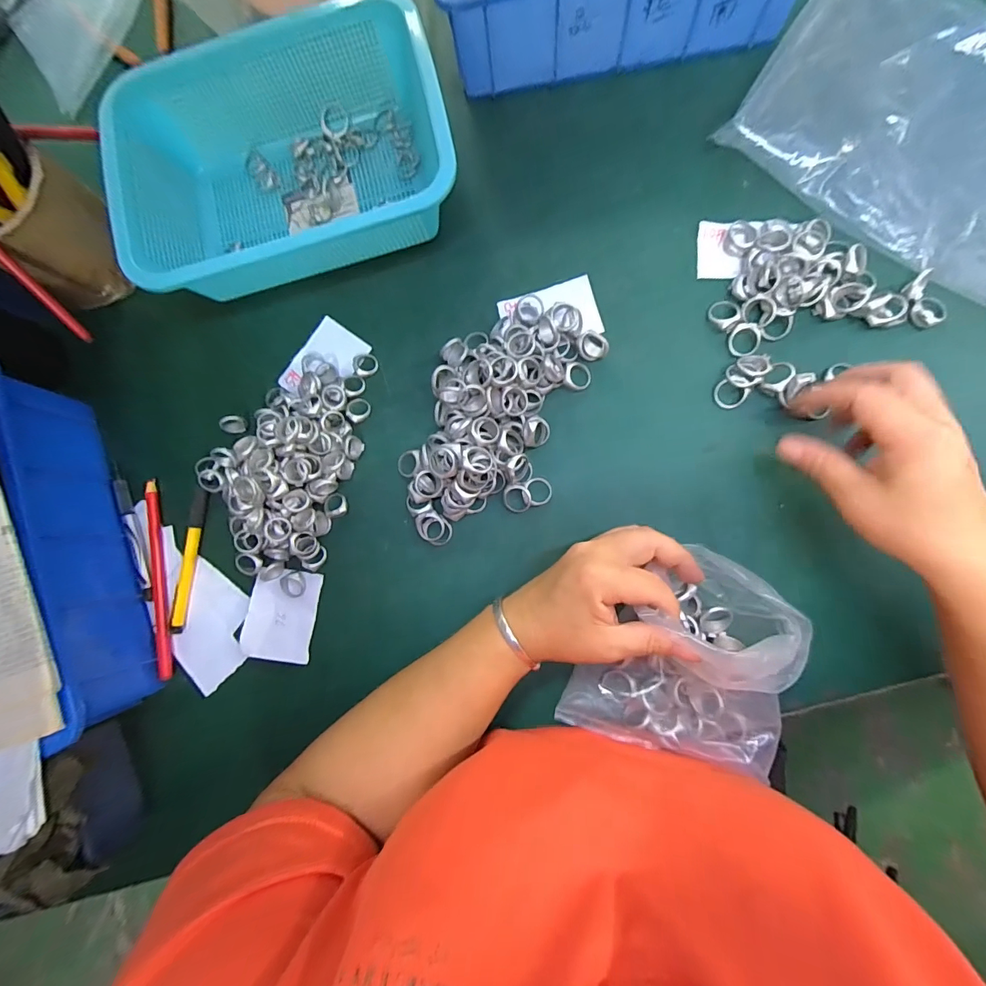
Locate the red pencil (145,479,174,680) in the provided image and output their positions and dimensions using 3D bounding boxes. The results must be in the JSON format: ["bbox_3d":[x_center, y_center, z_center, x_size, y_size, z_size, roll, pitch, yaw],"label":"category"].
[{"bbox_3d":[-0.296,0.076,0.379,0.015,0.015,0.172,-11,83,5],"label":"red pencil"}]

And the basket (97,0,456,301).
[{"bbox_3d":[-0.166,-0.280,0.358,0.255,0.083,0.190,-13,82,5],"label":"basket"}]

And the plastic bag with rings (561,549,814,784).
[{"bbox_3d":[0.128,0.109,0.286,0.137,0.076,0.139,10,86,8],"label":"plastic bag with rings"}]

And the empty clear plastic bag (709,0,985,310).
[{"bbox_3d":[0.355,-0.286,0.334,0.284,0.020,0.218,36,89,9],"label":"empty clear plastic bag"}]

